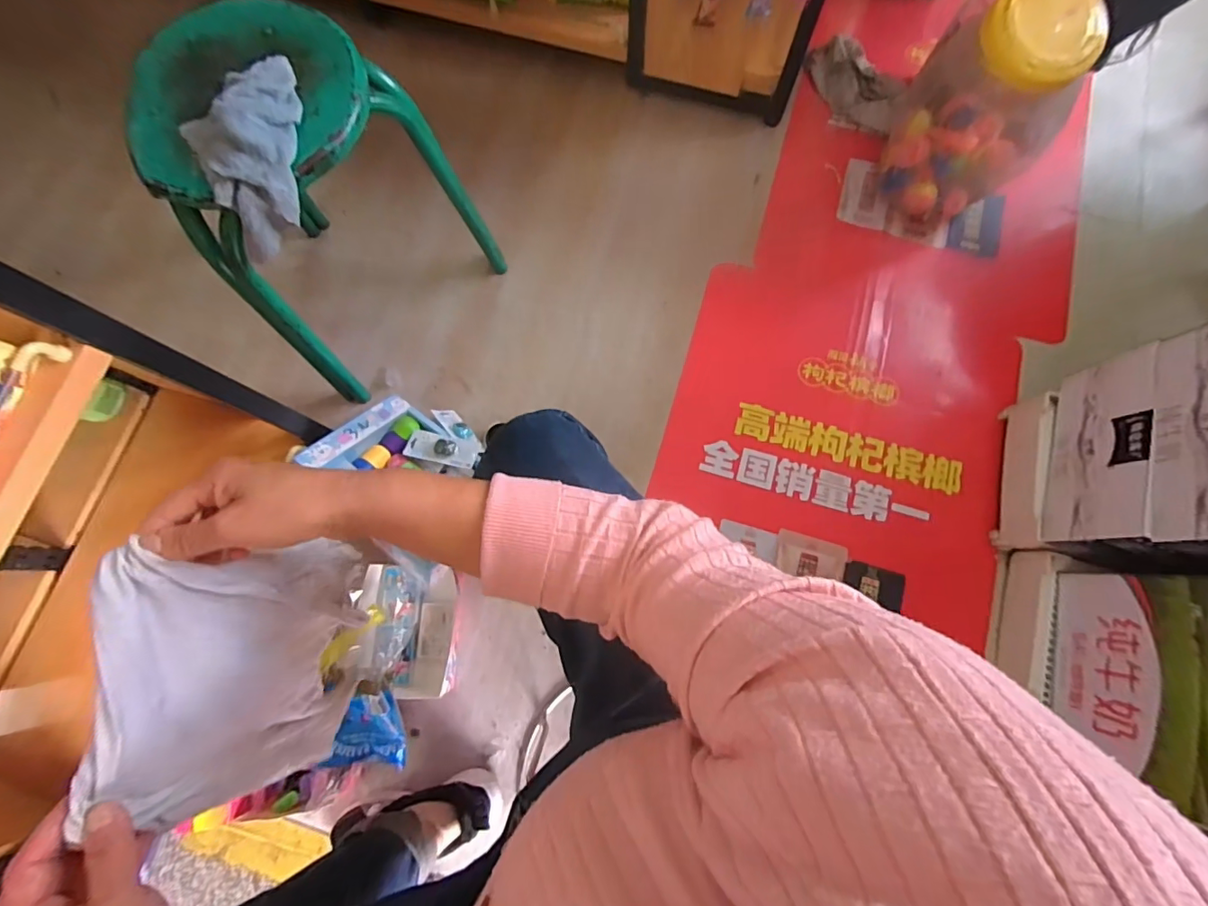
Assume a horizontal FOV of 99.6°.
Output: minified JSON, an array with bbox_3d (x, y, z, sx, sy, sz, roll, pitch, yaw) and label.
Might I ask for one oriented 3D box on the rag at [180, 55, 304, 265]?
[{"bbox_3d":[-0.383,-0.322,0.548,0.110,0.058,0.204,5,95,2],"label":"rag"}]

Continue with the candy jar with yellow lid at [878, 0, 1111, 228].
[{"bbox_3d":[0.653,-0.585,0.871,0.220,0.334,0.180,-23,77,-5],"label":"candy jar with yellow lid"}]

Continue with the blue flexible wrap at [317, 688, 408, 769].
[{"bbox_3d":[-0.319,0.378,0.695,0.092,0.042,0.100,2,77,1],"label":"blue flexible wrap"}]

